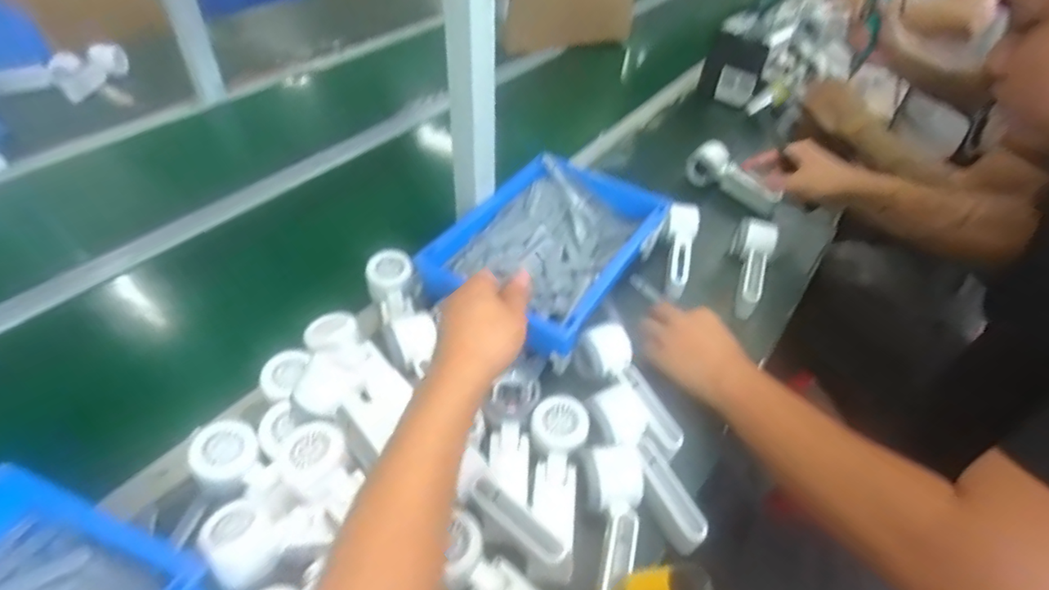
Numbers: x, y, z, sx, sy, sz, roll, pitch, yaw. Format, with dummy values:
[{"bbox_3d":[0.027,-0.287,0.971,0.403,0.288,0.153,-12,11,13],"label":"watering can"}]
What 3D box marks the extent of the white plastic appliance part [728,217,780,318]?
[{"bbox_3d":[0.316,-0.042,0.768,0.053,0.045,0.174,18,47,14],"label":"white plastic appliance part"}]

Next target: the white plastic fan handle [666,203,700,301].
[{"bbox_3d":[0.214,-0.062,0.766,0.042,0.055,0.153,15,46,10],"label":"white plastic fan handle"}]

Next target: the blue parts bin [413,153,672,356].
[{"bbox_3d":[0.034,-0.060,0.742,0.221,0.083,0.314,24,48,19],"label":"blue parts bin"}]

